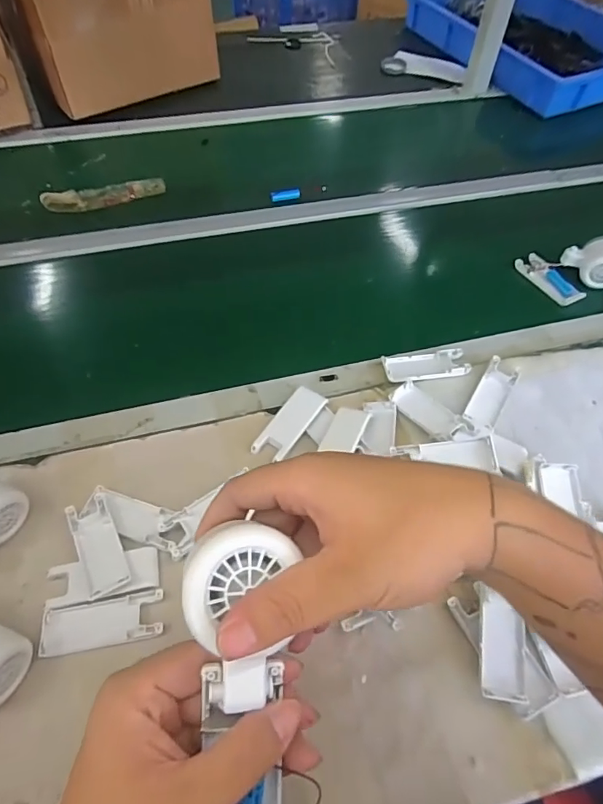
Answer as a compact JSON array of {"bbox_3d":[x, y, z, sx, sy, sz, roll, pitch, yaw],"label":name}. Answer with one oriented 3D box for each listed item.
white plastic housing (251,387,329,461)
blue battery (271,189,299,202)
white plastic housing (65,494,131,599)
[{"bbox_3d":[-0.013,0.025,0.545,0.038,0.015,0.099,32,60,18],"label":"white plastic housing"},{"bbox_3d":[-0.028,-0.358,0.814,0.052,0.018,0.013,-14,57,-11],"label":"blue battery"},{"bbox_3d":[-0.198,0.139,0.459,0.039,0.019,0.100,-23,60,-17],"label":"white plastic housing"}]

